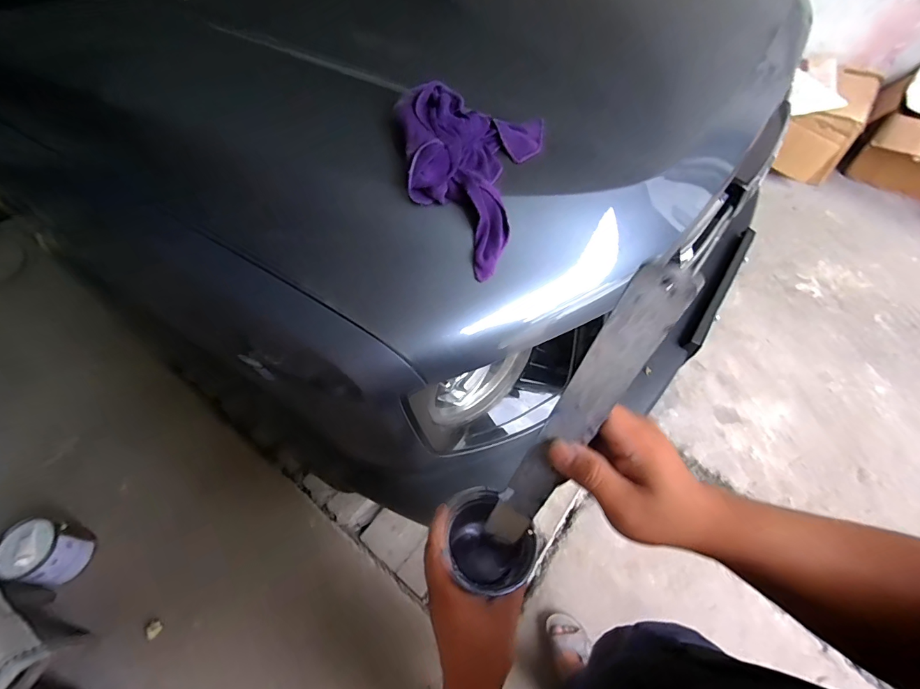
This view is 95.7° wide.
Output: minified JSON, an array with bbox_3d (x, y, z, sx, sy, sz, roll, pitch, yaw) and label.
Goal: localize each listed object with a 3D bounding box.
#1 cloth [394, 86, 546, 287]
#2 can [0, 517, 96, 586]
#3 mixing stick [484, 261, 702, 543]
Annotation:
[{"bbox_3d":[-0.009,-0.215,0.497,0.186,0.059,0.229,23,68,-8],"label":"cloth"},{"bbox_3d":[-1.211,0.612,1.227,0.145,0.187,0.142,-2,56,3],"label":"can"},{"bbox_3d":[0.072,0.062,0.280,0.032,0.260,0.005,24,36,5],"label":"mixing stick"}]

